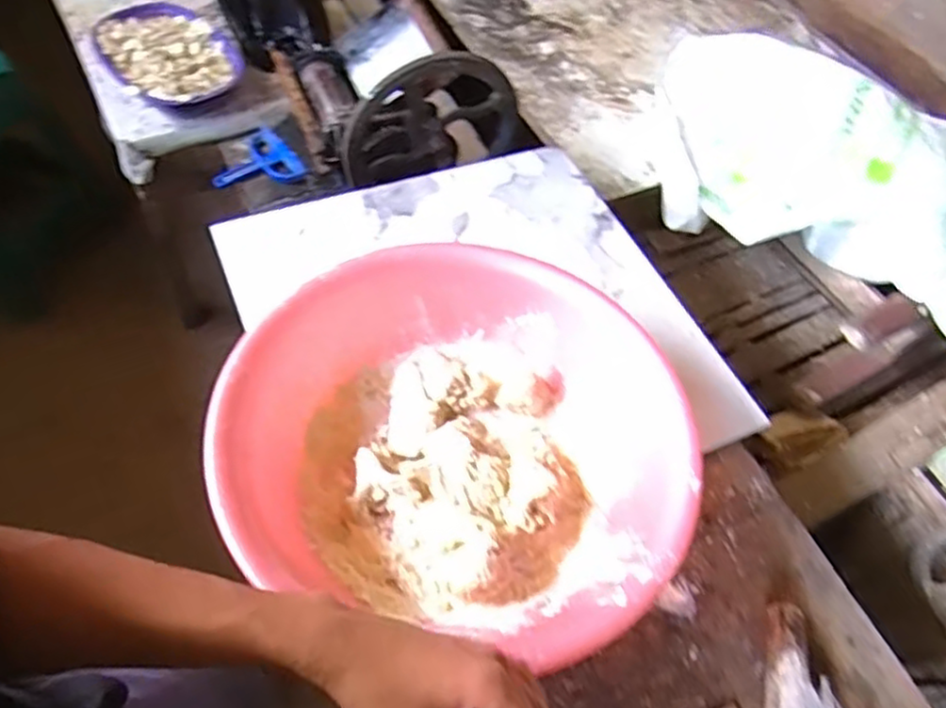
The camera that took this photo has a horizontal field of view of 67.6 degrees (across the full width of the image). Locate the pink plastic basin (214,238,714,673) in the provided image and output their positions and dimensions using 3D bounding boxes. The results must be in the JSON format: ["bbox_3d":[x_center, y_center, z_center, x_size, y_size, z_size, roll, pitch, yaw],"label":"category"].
[{"bbox_3d":[-0.001,0.069,0.668,0.390,0.130,0.354,18,57,8],"label":"pink plastic basin"}]

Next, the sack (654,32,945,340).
[{"bbox_3d":[0.635,-0.332,1.243,0.687,0.209,0.412,26,59,13],"label":"sack"}]

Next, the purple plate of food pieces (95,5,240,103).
[{"bbox_3d":[-0.560,-0.565,1.337,0.222,0.051,0.294,-31,63,-22],"label":"purple plate of food pieces"}]

